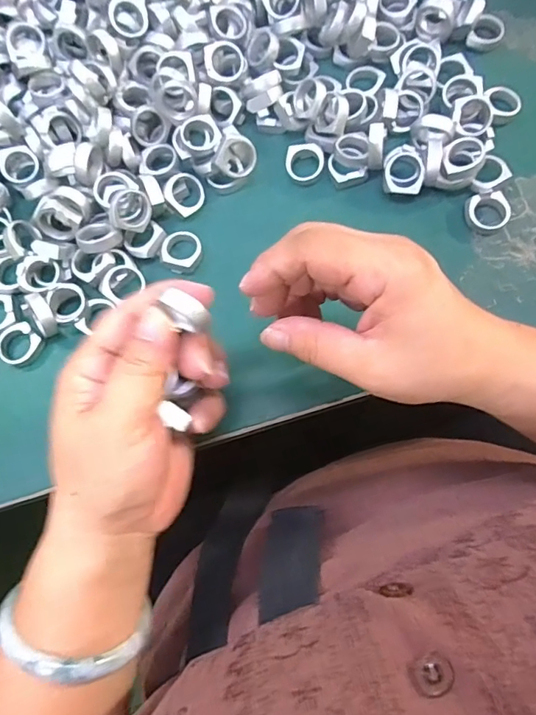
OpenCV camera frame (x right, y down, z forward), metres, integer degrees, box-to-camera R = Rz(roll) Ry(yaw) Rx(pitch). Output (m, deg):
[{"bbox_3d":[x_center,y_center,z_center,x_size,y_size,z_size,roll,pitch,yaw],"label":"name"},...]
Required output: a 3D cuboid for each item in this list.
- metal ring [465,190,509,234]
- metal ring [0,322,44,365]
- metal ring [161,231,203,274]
[{"bbox_3d":[0.139,-0.092,0.311,0.024,0.010,0.024,0,76,0],"label":"metal ring"},{"bbox_3d":[-0.157,-0.009,0.307,0.030,0.008,0.026,40,79,9],"label":"metal ring"},{"bbox_3d":[-0.056,-0.069,0.317,0.025,0.008,0.027,0,76,0],"label":"metal ring"}]

